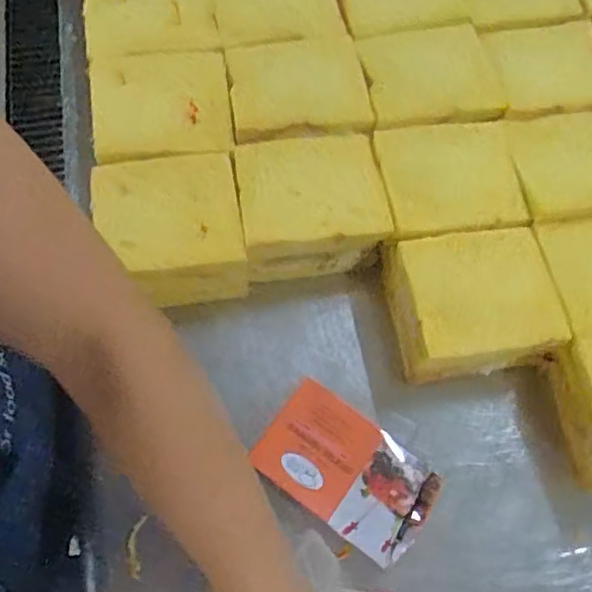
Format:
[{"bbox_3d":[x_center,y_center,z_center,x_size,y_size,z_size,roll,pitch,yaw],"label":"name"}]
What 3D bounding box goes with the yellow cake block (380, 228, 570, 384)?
[{"bbox_3d":[0.119,0.007,0.420,0.105,0.054,0.087,-6,69,-5],"label":"yellow cake block"}]

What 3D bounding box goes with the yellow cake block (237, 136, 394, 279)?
[{"bbox_3d":[0.009,-0.066,0.441,0.100,0.057,0.086,-9,69,-6],"label":"yellow cake block"}]

